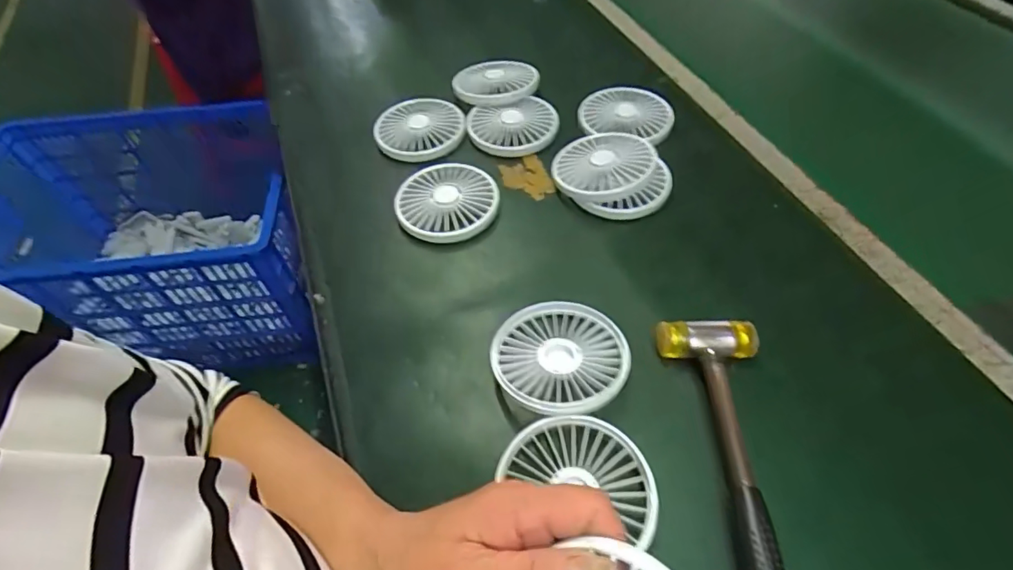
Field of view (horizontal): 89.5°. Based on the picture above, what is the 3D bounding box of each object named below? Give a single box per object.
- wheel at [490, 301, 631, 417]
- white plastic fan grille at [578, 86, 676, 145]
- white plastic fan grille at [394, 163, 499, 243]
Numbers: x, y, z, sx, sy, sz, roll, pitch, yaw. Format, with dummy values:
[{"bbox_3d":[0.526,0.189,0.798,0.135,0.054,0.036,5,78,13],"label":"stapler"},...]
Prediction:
[{"bbox_3d":[0.036,0.048,0.343,0.087,0.026,0.085,-2,53,2],"label":"wheel"},{"bbox_3d":[0.117,-0.166,0.505,0.089,0.024,0.084,-2,53,2],"label":"white plastic fan grille"},{"bbox_3d":[-0.054,-0.073,0.448,0.085,0.021,0.085,-2,53,2],"label":"white plastic fan grille"}]

